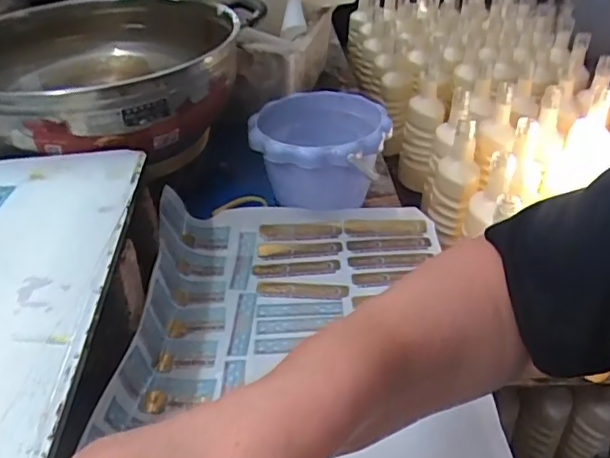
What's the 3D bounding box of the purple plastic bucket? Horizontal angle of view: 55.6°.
[{"bbox_3d":[0.020,-0.079,0.683,0.155,0.114,0.152,-3,37,2],"label":"purple plastic bucket"}]

